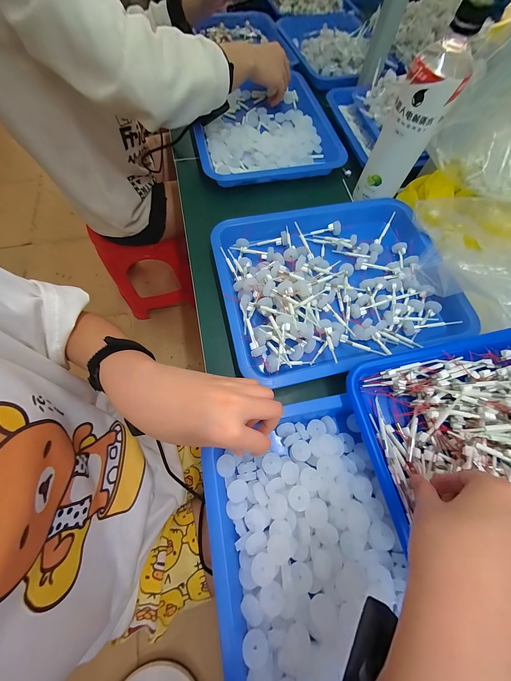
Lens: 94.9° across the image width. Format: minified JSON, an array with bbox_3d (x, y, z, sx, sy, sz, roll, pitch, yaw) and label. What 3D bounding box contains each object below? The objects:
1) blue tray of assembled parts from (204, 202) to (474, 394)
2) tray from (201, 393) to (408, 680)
[{"bbox_3d":[0.111,-0.089,0.338,0.315,0.043,0.253,-14,71,-7],"label":"blue tray of assembled parts"},{"bbox_3d":[0.046,0.194,0.231,0.180,0.038,0.246,-7,71,-5],"label":"tray"}]

